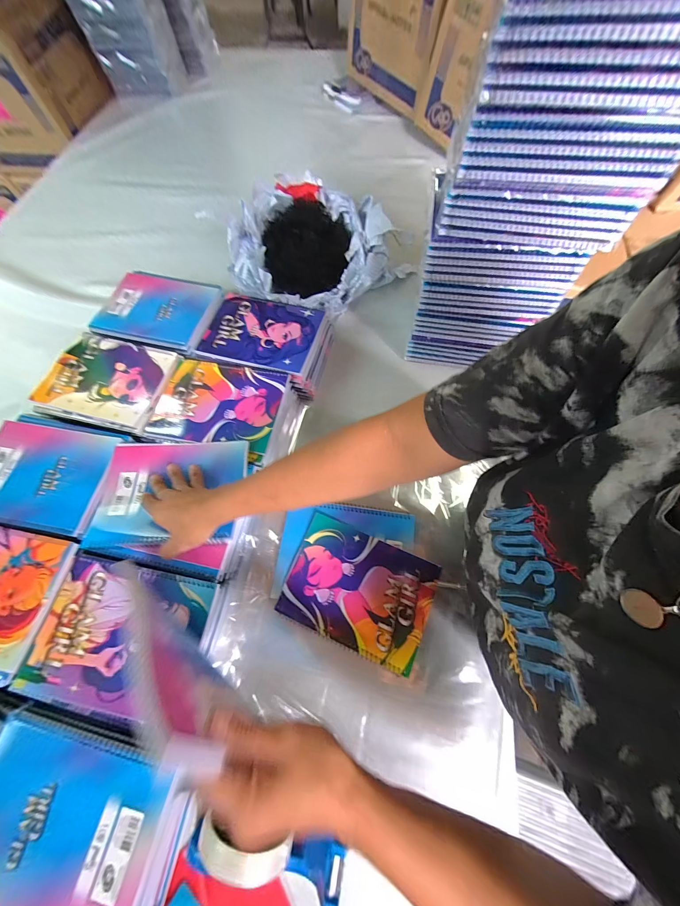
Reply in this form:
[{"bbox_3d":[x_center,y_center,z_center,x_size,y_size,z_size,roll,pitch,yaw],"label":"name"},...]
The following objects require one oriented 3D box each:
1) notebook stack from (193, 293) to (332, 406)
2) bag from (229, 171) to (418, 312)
[{"bbox_3d":[-0.136,-0.203,0.569,0.213,0.079,0.157,14,69,6],"label":"notebook stack"},{"bbox_3d":[-0.058,-0.413,0.613,0.337,0.114,0.265,31,71,12],"label":"bag"}]

